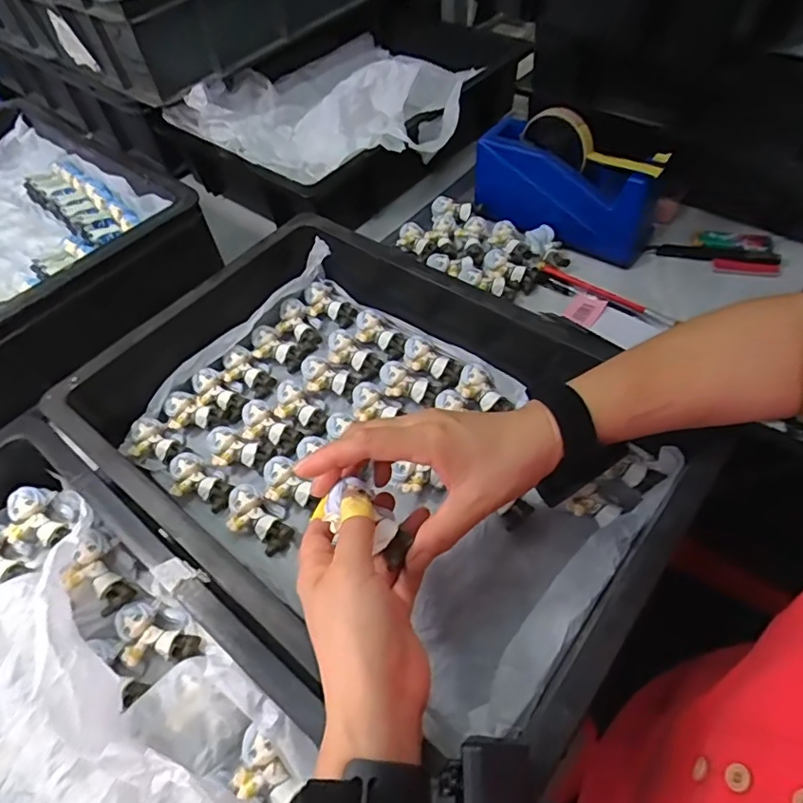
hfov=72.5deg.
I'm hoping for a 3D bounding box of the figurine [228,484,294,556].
[{"bbox_3d":[-0.115,0.095,0.442,0.059,0.024,0.036,23,58,21],"label":"figurine"}]

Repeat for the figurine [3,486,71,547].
[{"bbox_3d":[-0.289,0.094,0.431,0.037,0.018,0.050,-39,88,-9],"label":"figurine"}]

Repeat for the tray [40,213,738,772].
[{"bbox_3d":[-0.030,0.026,0.445,0.454,0.089,0.313,31,62,25],"label":"tray"}]

